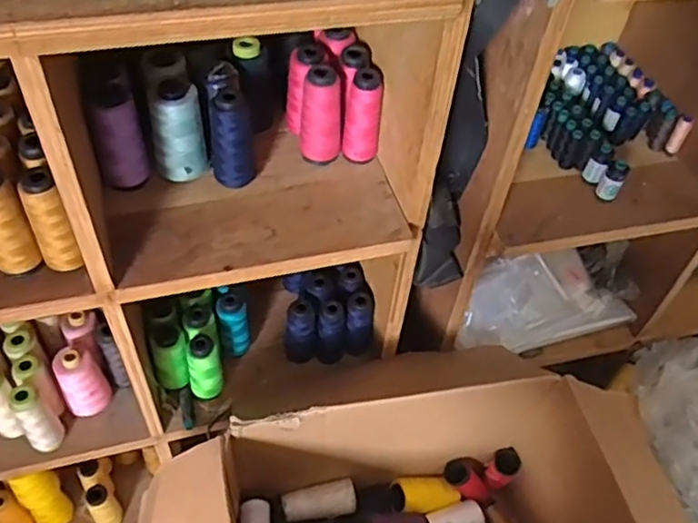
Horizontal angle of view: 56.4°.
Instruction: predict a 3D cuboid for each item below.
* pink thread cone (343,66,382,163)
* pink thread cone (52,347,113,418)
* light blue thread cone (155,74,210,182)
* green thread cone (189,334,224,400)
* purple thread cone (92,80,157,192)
[{"bbox_3d":[0.019,-0.173,0.766,0.041,0.111,0.039,9,50,2],"label":"pink thread cone"},{"bbox_3d":[-0.354,0.160,0.867,0.056,0.100,0.050,-21,55,-22],"label":"pink thread cone"},{"bbox_3d":[-0.188,-0.144,0.721,0.055,0.105,0.047,-10,52,-14],"label":"light blue thread cone"},{"bbox_3d":[-0.199,0.145,0.896,0.042,0.103,0.048,-10,52,-14],"label":"green thread cone"},{"bbox_3d":[-0.245,-0.134,0.696,0.051,0.119,0.039,-12,52,-15],"label":"purple thread cone"}]

